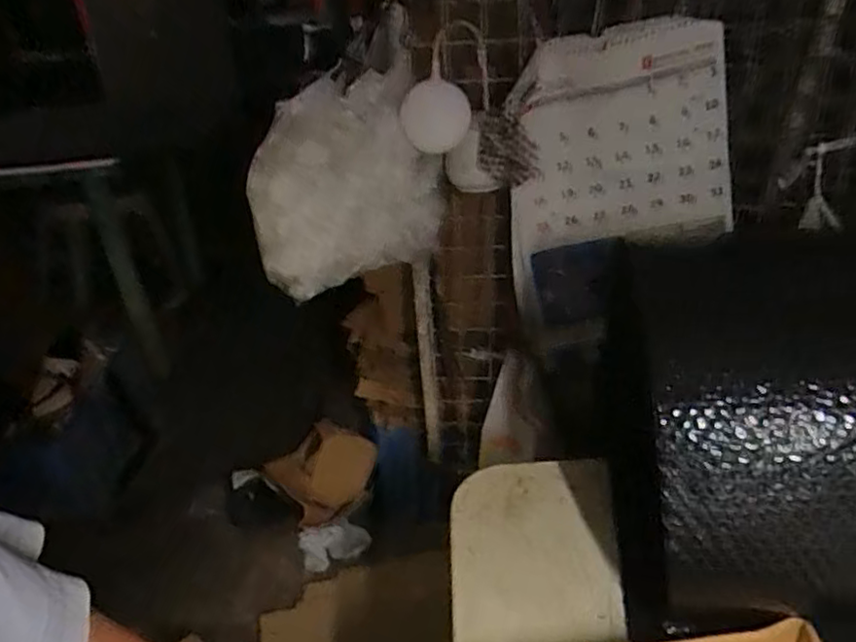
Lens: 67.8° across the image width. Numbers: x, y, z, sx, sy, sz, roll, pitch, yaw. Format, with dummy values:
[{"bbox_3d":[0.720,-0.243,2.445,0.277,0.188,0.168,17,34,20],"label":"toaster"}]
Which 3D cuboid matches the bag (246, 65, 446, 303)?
[{"bbox_3d":[-0.107,-0.185,0.862,0.252,0.235,0.180,-6,29,-2],"label":"bag"}]

